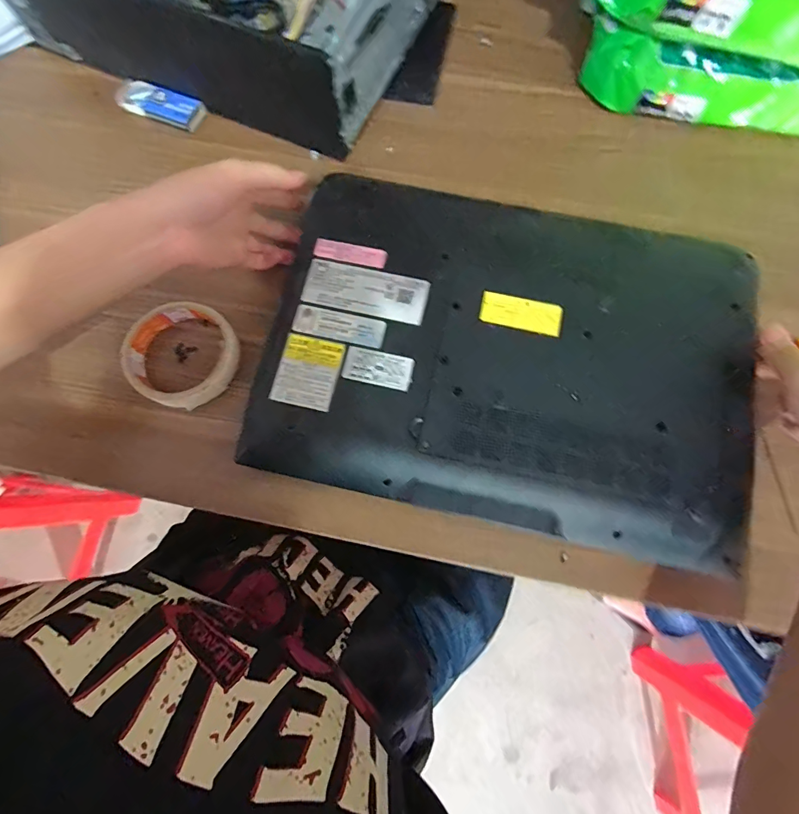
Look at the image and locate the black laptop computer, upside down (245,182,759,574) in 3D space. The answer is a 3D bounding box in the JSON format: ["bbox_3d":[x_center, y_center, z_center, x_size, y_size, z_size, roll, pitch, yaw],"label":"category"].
[{"bbox_3d":[0.086,-0.043,0.340,0.371,0.023,0.258,13,75,4],"label":"black laptop computer, upside down"}]

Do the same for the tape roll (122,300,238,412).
[{"bbox_3d":[-0.182,-0.045,0.361,0.086,0.029,0.087,0,77,0],"label":"tape roll"}]

